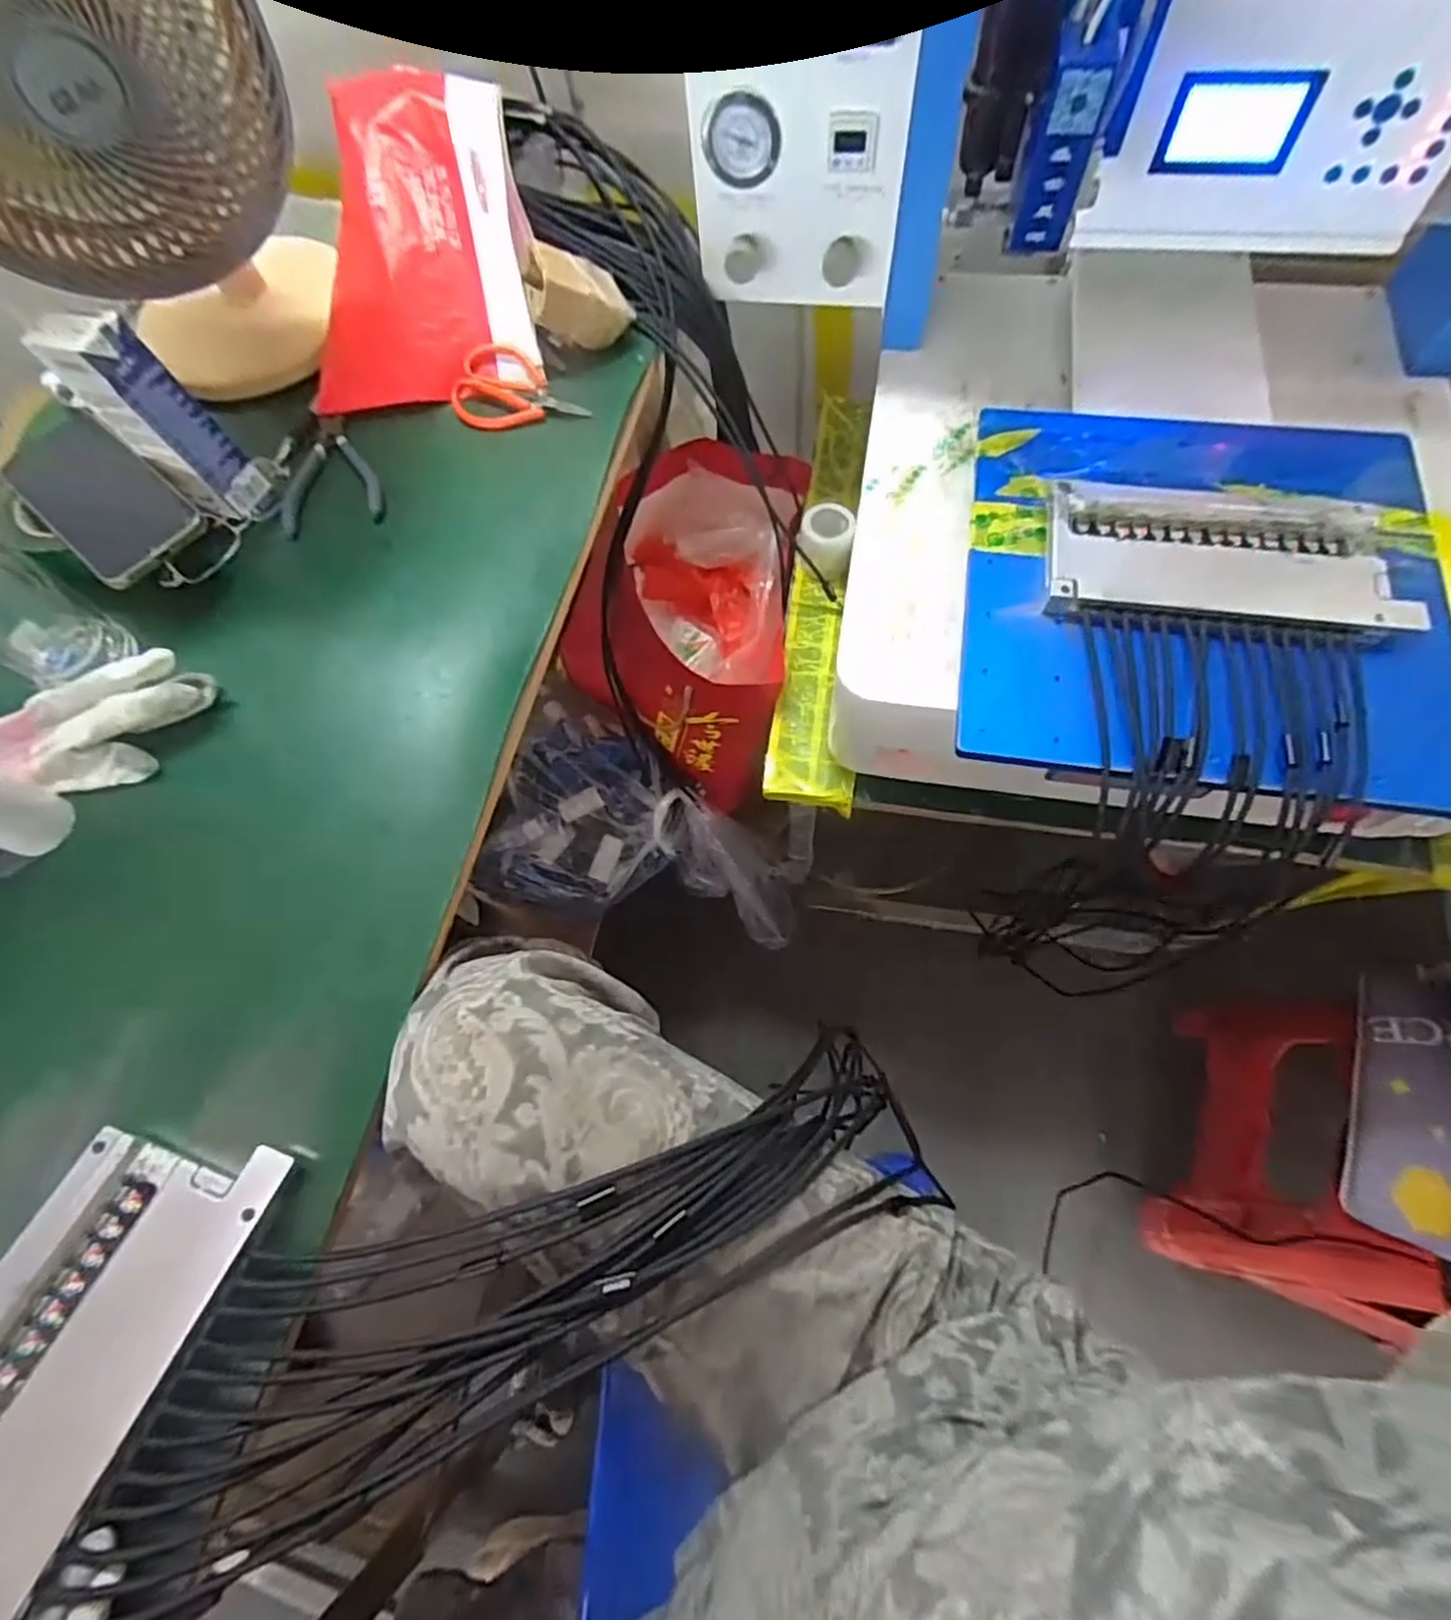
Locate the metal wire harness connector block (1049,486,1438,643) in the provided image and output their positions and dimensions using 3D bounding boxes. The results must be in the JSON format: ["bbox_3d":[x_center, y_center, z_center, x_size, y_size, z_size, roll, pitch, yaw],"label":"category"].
[{"bbox_3d":[0.322,-0.161,0.465,0.207,0.019,0.104,10,67,7],"label":"metal wire harness connector block"}]

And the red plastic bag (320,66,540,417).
[{"bbox_3d":[-0.251,-0.450,0.569,0.176,0.032,0.232,-8,99,3],"label":"red plastic bag"}]

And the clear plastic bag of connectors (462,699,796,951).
[{"bbox_3d":[-0.076,0.053,0.923,0.203,0.452,0.201,-16,57,44],"label":"clear plastic bag of connectors"}]

